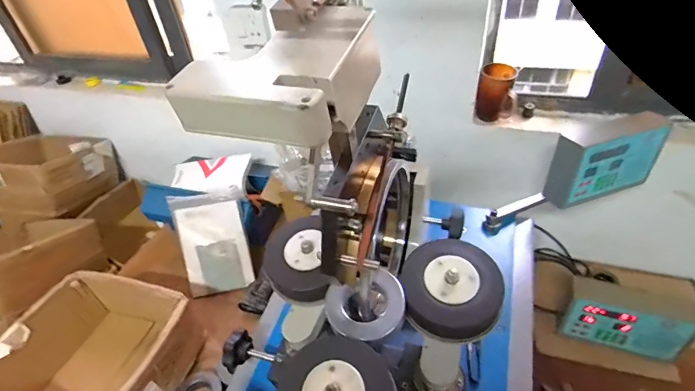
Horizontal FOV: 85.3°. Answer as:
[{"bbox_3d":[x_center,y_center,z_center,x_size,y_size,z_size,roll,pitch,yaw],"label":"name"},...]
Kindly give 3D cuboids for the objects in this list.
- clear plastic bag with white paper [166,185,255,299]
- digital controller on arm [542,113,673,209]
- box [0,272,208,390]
[{"bbox_3d":[-0.372,0.131,1.046,0.185,0.281,0.032,-10,4,-2],"label":"clear plastic bag with white paper"},{"bbox_3d":[0.524,-0.071,0.767,0.218,0.134,0.063,-16,41,-12],"label":"digital controller on arm"},{"bbox_3d":[-0.553,0.366,0.839,0.346,0.182,0.348,8,42,15],"label":"box"}]

